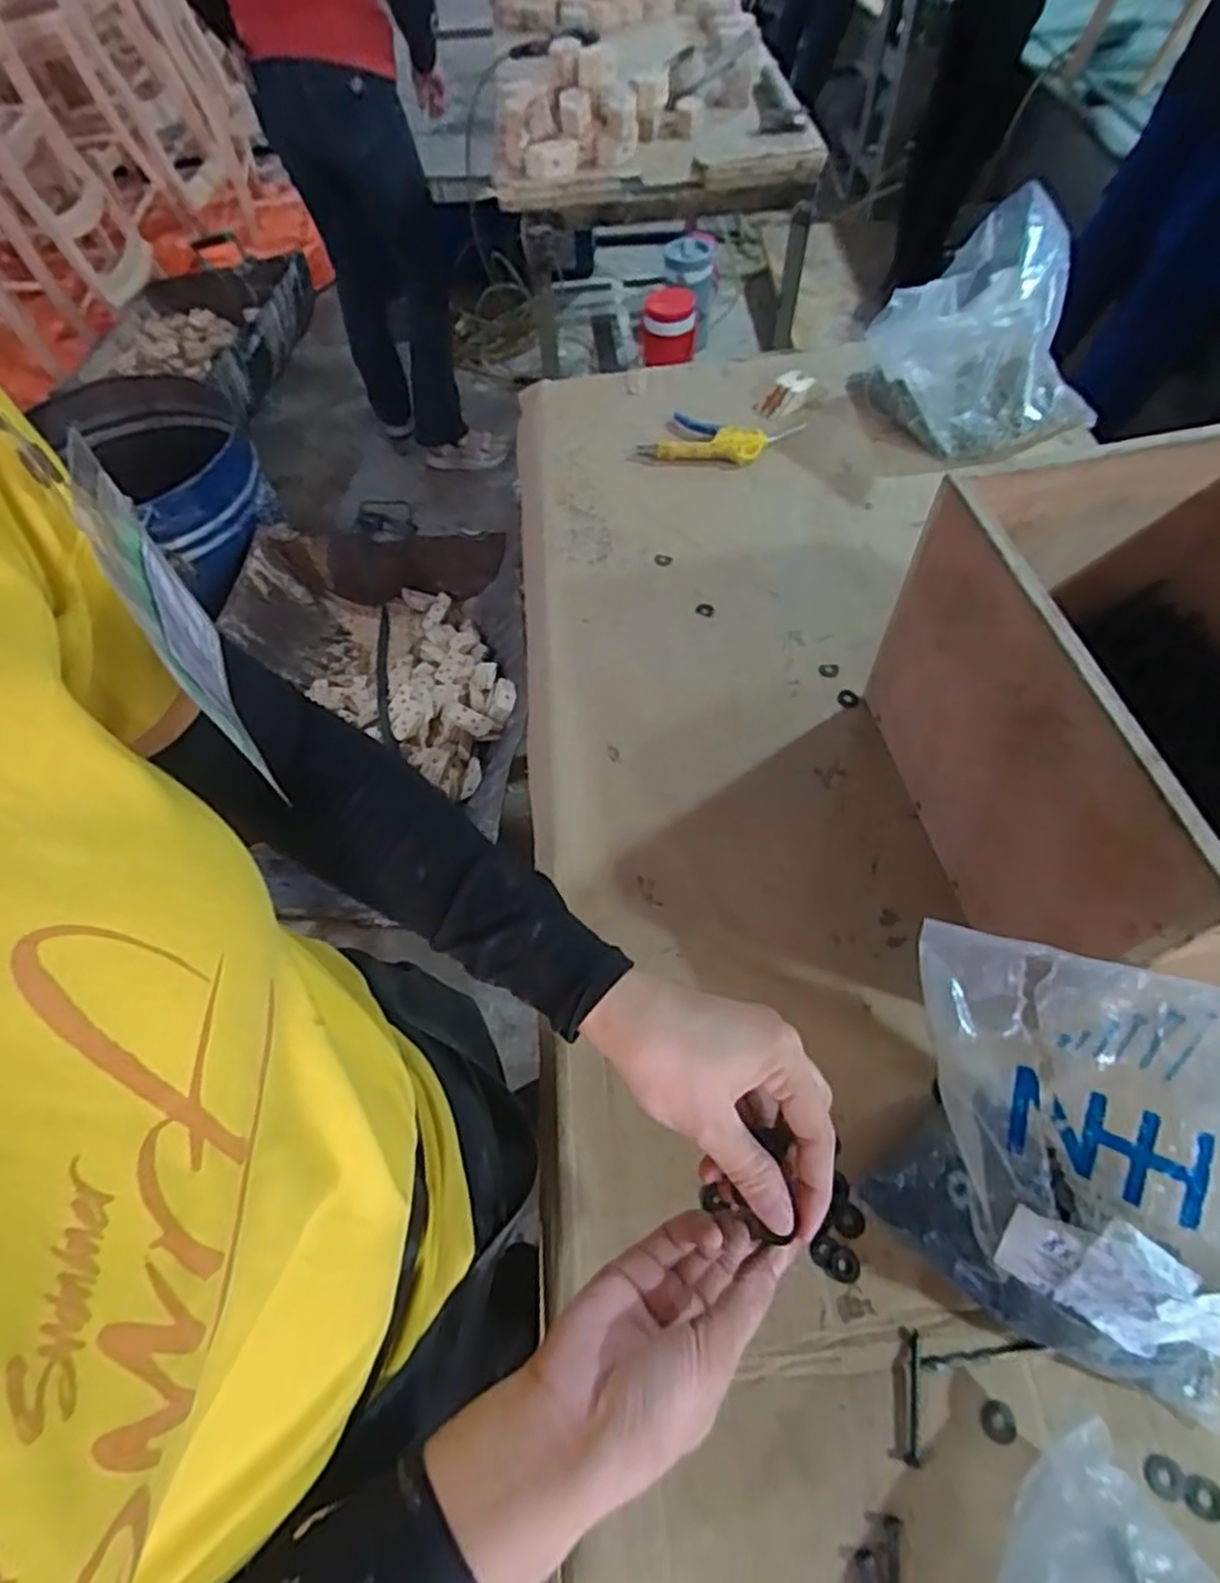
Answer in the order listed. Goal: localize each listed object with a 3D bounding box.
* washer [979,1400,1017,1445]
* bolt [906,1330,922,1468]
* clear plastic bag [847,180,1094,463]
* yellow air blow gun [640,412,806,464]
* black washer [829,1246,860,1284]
[{"bbox_3d":[0.224,0.364,0.420,0.018,0.004,0.019,2,59,4],"label":"washer"},{"bbox_3d":[0.177,0.350,0.421,0.007,0.005,0.063,11,60,9],"label":"bolt"},{"bbox_3d":[0.434,-0.526,0.842,0.222,0.196,0.190,-15,59,-6],"label":"clear plastic bag"},{"bbox_3d":[0.129,-0.420,0.864,0.182,0.027,0.068,6,59,7],"label":"yellow air blow gun"},{"bbox_3d":[0.148,0.298,0.458,0.019,0.004,0.019,-1,59,2],"label":"black washer"}]

